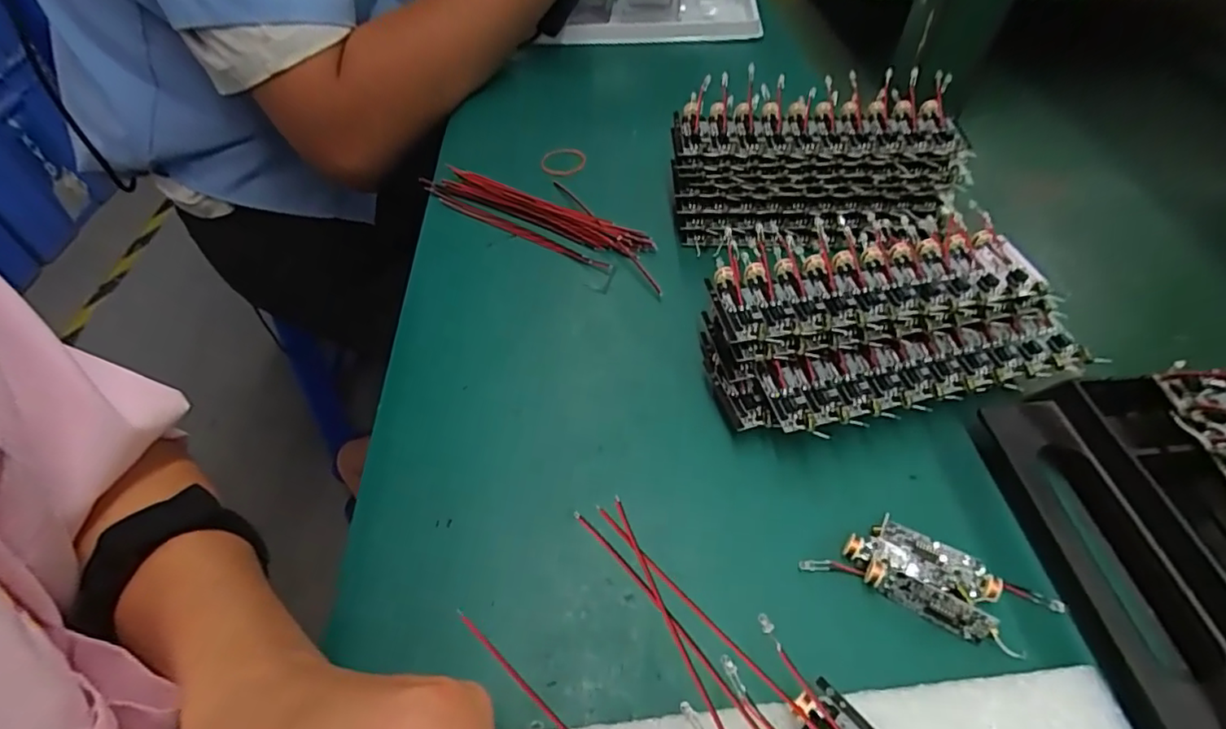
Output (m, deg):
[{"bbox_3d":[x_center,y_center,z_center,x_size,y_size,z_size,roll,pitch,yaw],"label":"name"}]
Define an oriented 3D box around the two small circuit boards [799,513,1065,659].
[{"bbox_3d":[0.123,0.082,0.222,0.088,0.015,0.029,19,54,18],"label":"two small circuit boards"}]

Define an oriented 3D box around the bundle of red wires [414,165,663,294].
[{"bbox_3d":[-0.046,-0.093,0.366,0.180,0.018,0.034,24,56,22],"label":"bundle of red wires"}]

